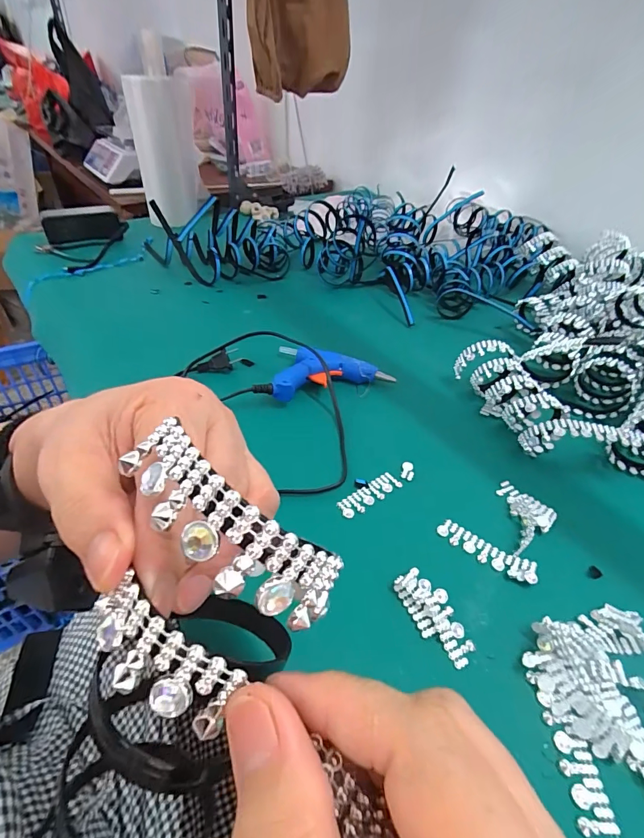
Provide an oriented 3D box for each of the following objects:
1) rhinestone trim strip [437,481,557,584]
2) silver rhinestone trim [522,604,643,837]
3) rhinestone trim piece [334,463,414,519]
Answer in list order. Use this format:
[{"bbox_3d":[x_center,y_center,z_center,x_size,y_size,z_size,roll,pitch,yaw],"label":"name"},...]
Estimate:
[{"bbox_3d":[0.157,0.094,0.341,0.093,0.011,0.073,-23,48,-26],"label":"rhinestone trim strip"},{"bbox_3d":[0.181,0.176,0.247,0.096,0.023,0.108,-2,42,-6],"label":"silver rhinestone trim"},{"bbox_3d":[0.053,0.064,0.374,0.088,0.004,0.019,-25,49,-28],"label":"rhinestone trim piece"}]

